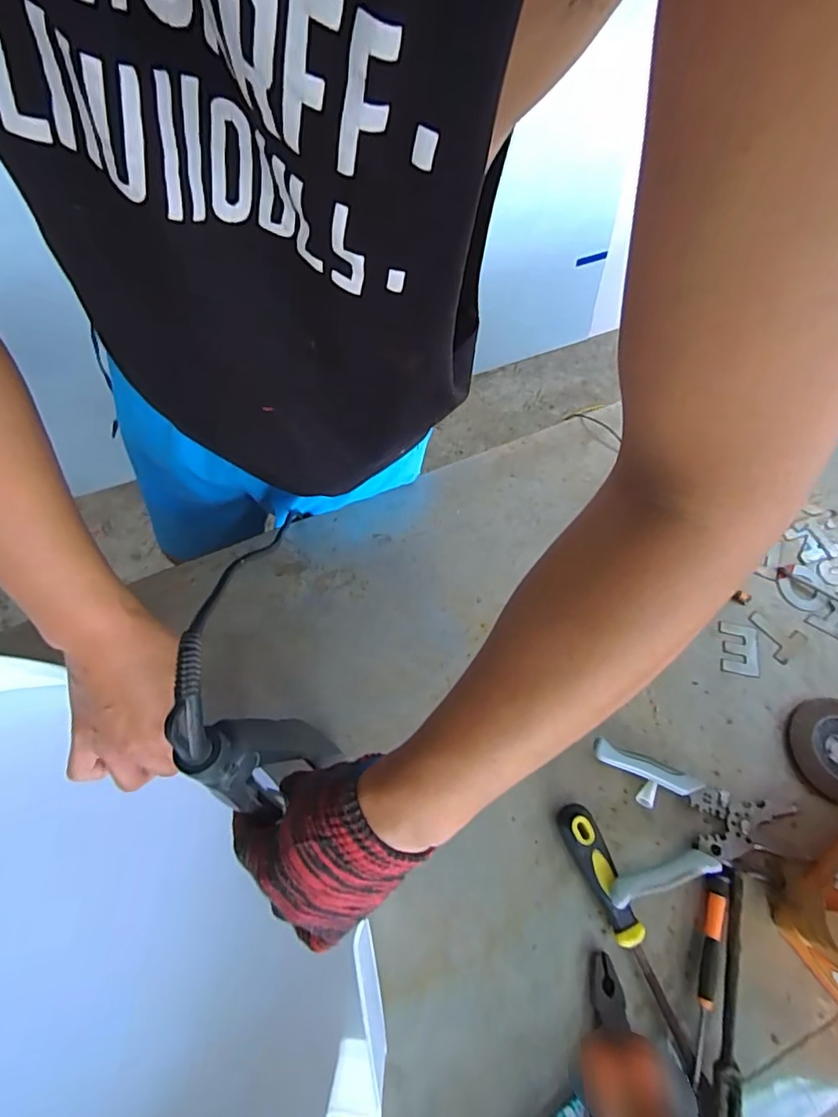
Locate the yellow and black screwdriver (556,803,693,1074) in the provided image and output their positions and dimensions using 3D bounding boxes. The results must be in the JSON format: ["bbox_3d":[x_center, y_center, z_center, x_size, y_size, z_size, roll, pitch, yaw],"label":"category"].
[{"bbox_3d":[0.168,0.297,0.437,0.027,0.027,0.187,-21,67,-12],"label":"yellow and black screwdriver"}]

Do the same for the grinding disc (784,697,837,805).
[{"bbox_3d":[0.399,0.183,0.507,0.087,0.008,0.096,0,65,-2],"label":"grinding disc"}]

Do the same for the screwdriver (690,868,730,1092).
[{"bbox_3d":[0.231,0.328,0.430,0.013,0.011,0.148,21,66,8],"label":"screwdriver"}]

